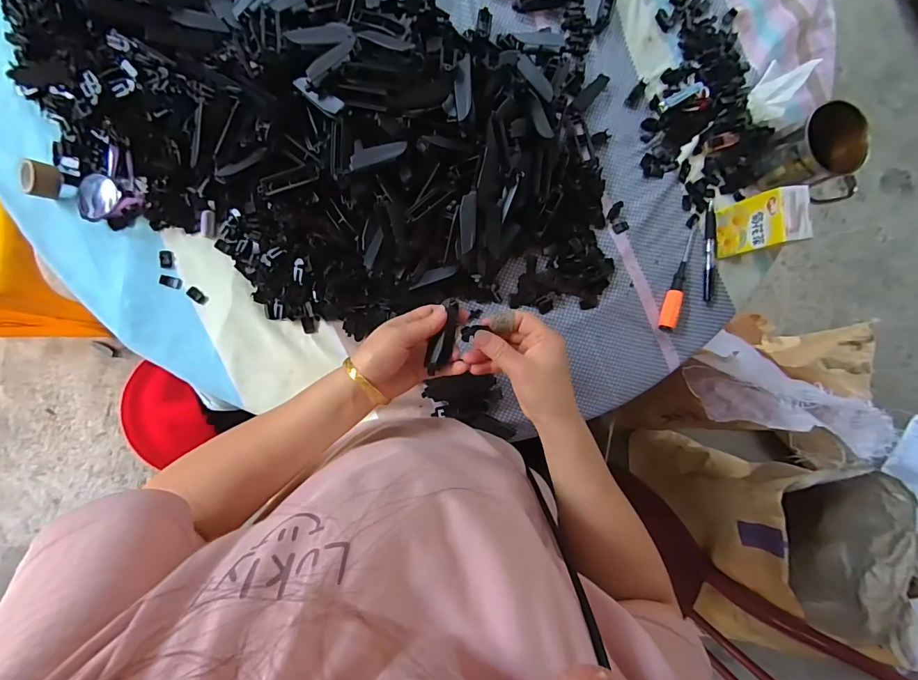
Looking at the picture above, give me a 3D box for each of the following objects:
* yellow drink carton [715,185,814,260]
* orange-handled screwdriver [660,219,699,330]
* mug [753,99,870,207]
[{"bbox_3d":[0.377,-0.146,0.531,0.034,0.109,0.064,-4,90,-7],"label":"yellow drink carton"},{"bbox_3d":[0.299,-0.087,0.568,0.018,0.020,0.153,19,88,-7],"label":"orange-handled screwdriver"},{"bbox_3d":[0.464,-0.248,0.551,0.095,0.084,0.095,17,88,-7],"label":"mug"}]

